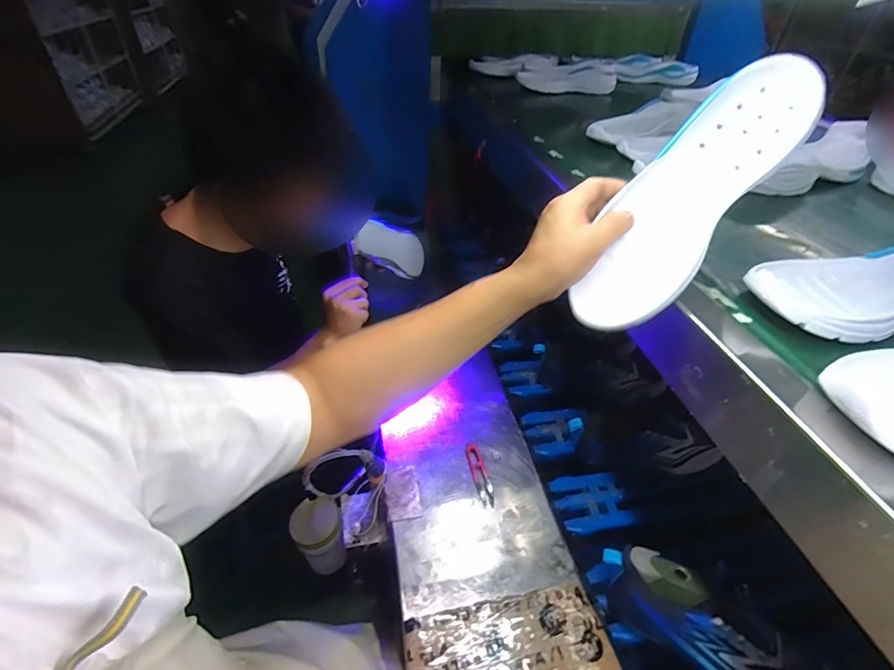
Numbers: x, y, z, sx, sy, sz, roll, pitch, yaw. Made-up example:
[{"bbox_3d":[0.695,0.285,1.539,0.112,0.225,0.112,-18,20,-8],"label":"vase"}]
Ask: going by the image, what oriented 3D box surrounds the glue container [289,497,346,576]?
[{"bbox_3d":[-0.201,0.325,0.702,0.072,0.121,0.074,-14,42,-14],"label":"glue container"}]

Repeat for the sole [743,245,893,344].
[{"bbox_3d":[0.383,-0.043,0.396,0.256,0.042,0.102,-7,41,-6],"label":"sole"}]

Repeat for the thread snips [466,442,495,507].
[{"bbox_3d":[0.052,0.218,0.685,0.026,0.010,0.108,-12,42,-11],"label":"thread snips"}]

